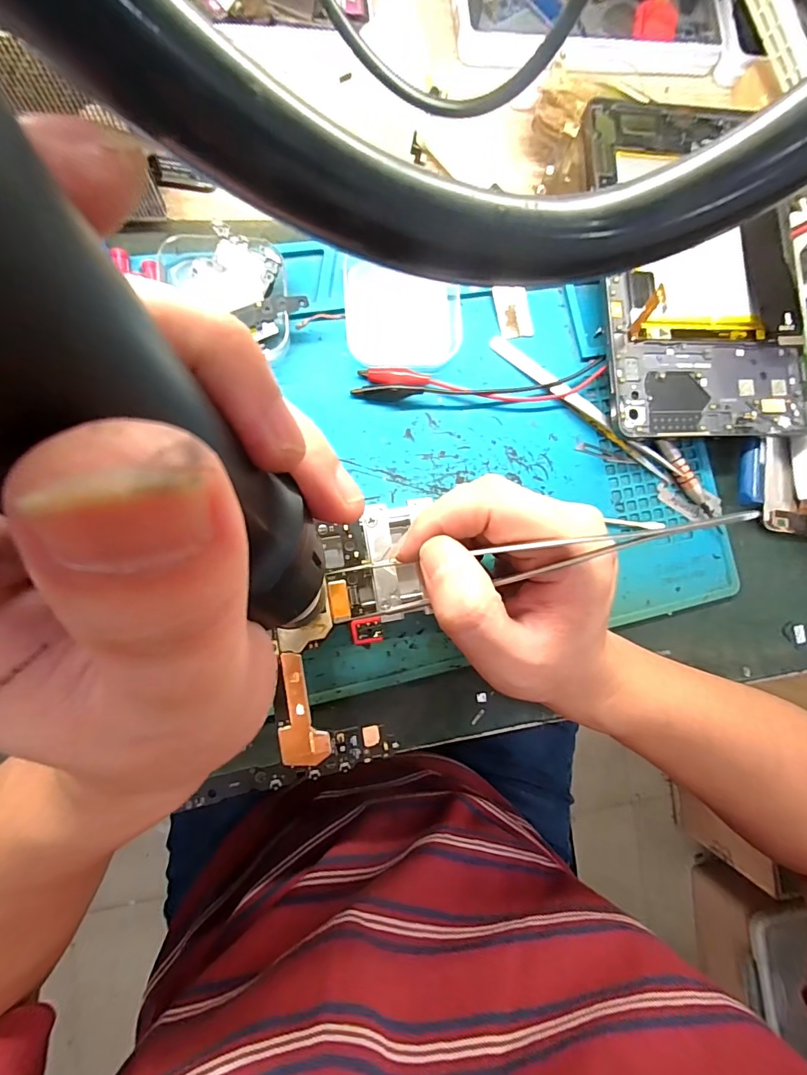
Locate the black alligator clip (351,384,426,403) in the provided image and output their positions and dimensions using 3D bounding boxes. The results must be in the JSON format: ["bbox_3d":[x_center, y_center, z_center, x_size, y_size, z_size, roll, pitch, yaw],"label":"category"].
[{"bbox_3d":[-0.009,-0.081,0.251,0.039,0.008,0.008,-3,87,-8],"label":"black alligator clip"}]

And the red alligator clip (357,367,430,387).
[{"bbox_3d":[-0.005,-0.090,0.252,0.038,0.005,0.011,0,86,-8],"label":"red alligator clip"}]

